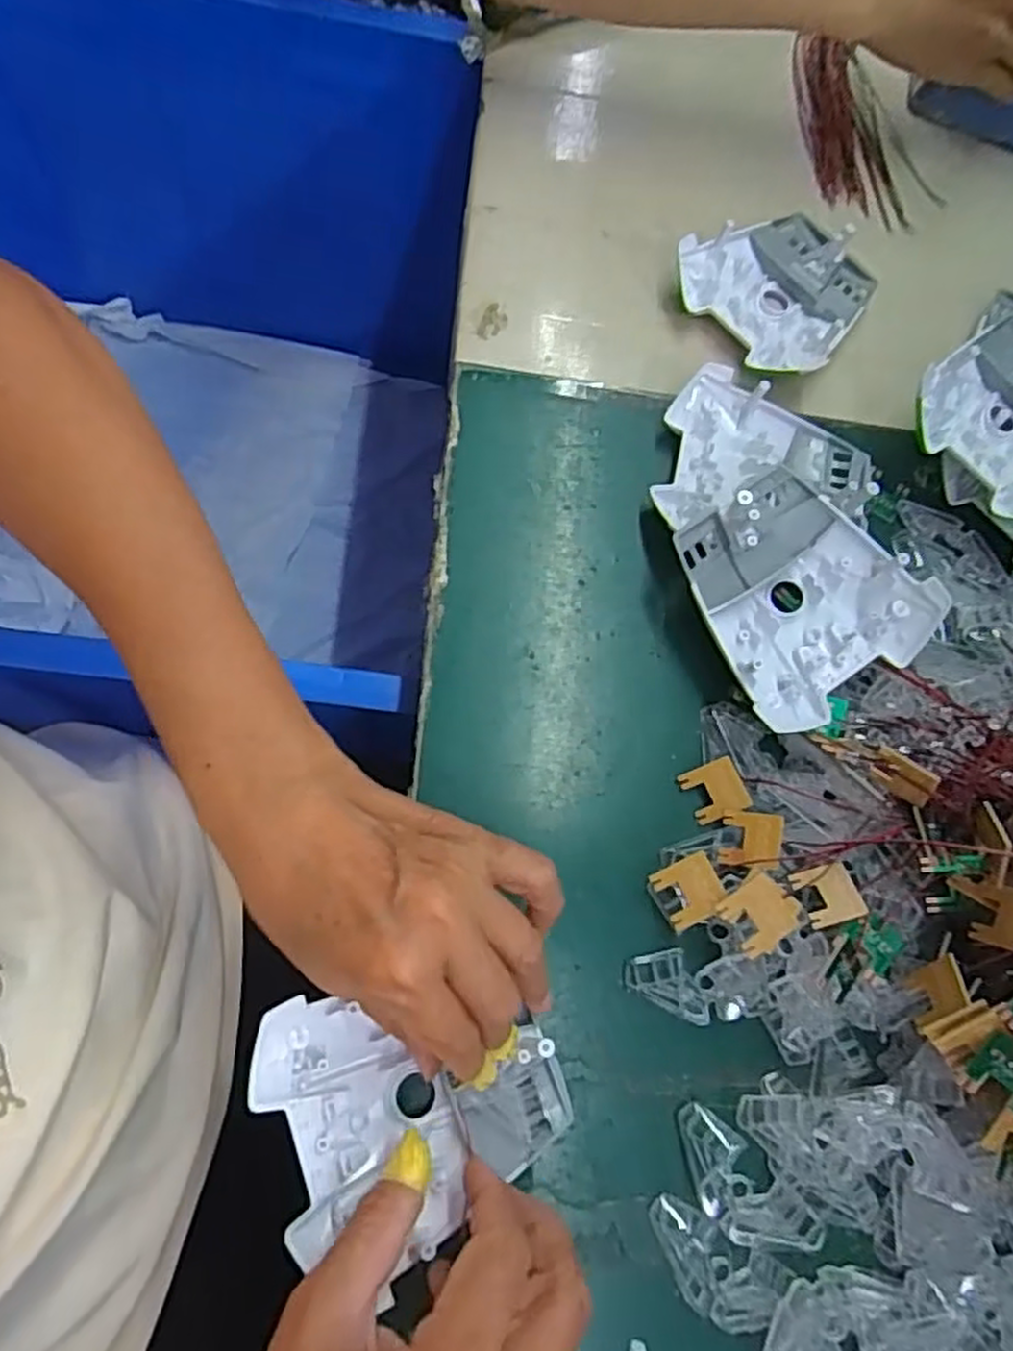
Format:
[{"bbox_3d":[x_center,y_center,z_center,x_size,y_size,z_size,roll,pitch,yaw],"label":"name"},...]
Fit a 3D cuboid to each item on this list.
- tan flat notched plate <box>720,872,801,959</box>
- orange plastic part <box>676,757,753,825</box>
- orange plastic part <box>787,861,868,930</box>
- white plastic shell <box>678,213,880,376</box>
[{"bbox_3d":[0.103,0.097,0.312,0.028,0.004,0.024,-38,82,-13],"label":"tan flat notched plate"},{"bbox_3d":[0.095,0.053,0.352,0.026,0.004,0.024,-27,75,17],"label":"orange plastic part"},{"bbox_3d":[0.138,0.094,0.329,0.025,0.004,0.024,-17,63,-1],"label":"orange plastic part"},{"bbox_3d":[0.160,-0.215,0.430,0.105,0.026,0.096,-26,78,-14],"label":"white plastic shell"}]

